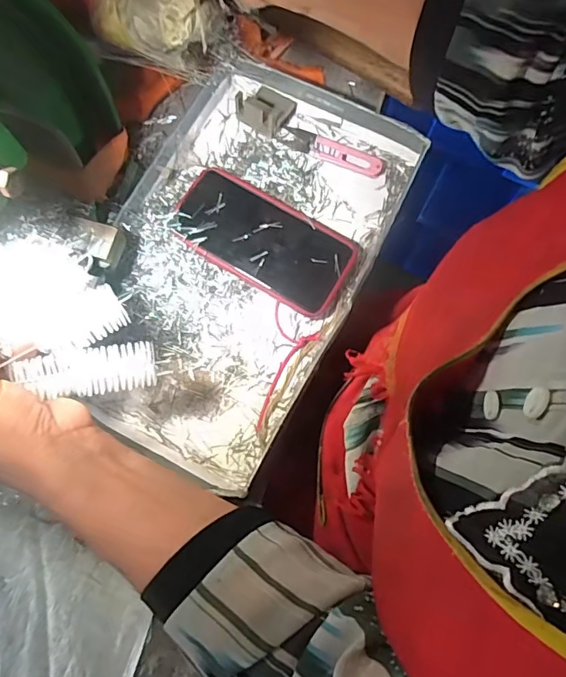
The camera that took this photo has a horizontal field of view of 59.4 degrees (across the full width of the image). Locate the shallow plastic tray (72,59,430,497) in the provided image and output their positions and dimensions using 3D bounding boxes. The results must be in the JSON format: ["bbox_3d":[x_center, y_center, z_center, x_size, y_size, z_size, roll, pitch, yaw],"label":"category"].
[{"bbox_3d":[-0.042,-0.072,0.435,0.204,0.030,0.347,27,77,8],"label":"shallow plastic tray"}]

